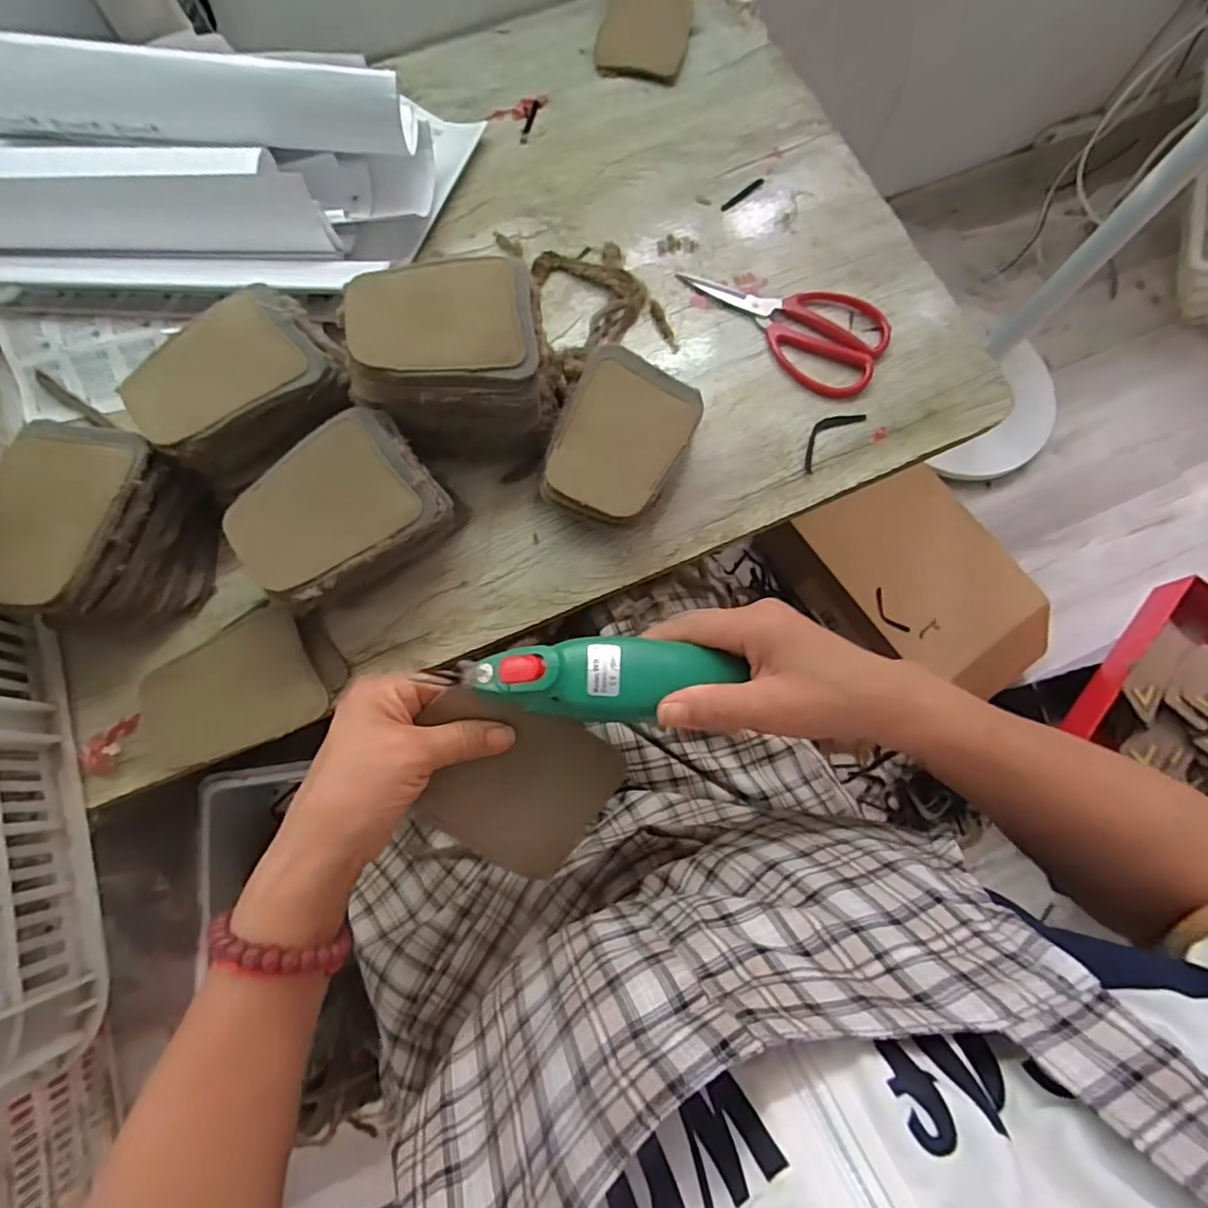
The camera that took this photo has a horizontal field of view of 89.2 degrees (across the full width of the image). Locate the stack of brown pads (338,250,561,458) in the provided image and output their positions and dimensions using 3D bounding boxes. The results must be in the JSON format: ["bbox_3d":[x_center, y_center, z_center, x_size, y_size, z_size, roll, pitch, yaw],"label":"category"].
[{"bbox_3d":[-0.110,-0.168,0.458,0.140,0.117,0.107,-10,75,-3],"label":"stack of brown pads"}]

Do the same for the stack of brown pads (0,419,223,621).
[{"bbox_3d":[-0.360,-0.047,0.441,0.112,0.090,0.134,5,75,1],"label":"stack of brown pads"}]

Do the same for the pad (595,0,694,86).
[{"bbox_3d":[0.043,-0.587,0.628,0.090,0.011,0.121,13,75,3],"label":"pad"}]

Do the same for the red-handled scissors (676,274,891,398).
[{"bbox_3d":[0.157,-0.253,0.540,0.185,0.010,0.091,31,77,7],"label":"red-handled scissors"}]

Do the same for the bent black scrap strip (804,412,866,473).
[{"bbox_3d":[0.187,-0.141,0.513,0.073,0.004,0.026,-43,80,-11],"label":"bent black scrap strip"}]

